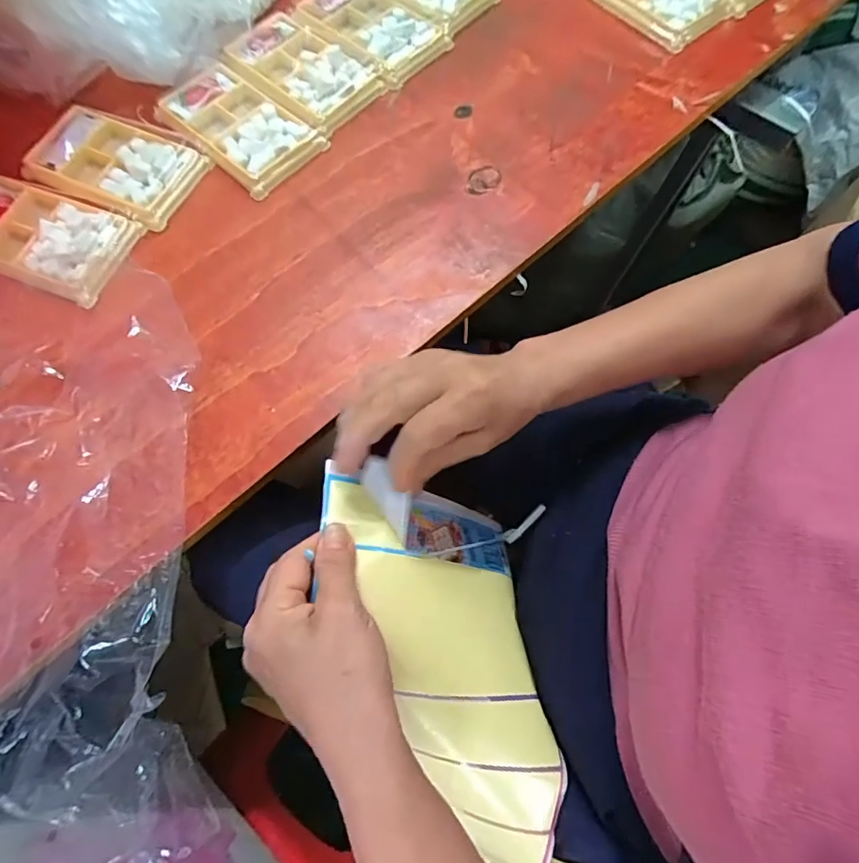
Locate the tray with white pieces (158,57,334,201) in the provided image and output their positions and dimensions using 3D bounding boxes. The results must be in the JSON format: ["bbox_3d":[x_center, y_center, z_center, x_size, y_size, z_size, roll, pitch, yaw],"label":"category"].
[{"bbox_3d":[-0.157,-0.255,0.389,0.132,0.009,0.076,42,77,10],"label":"tray with white pieces"}]

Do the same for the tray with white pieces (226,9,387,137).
[{"bbox_3d":[-0.111,-0.317,0.405,0.132,0.013,0.078,43,77,10],"label":"tray with white pieces"}]

